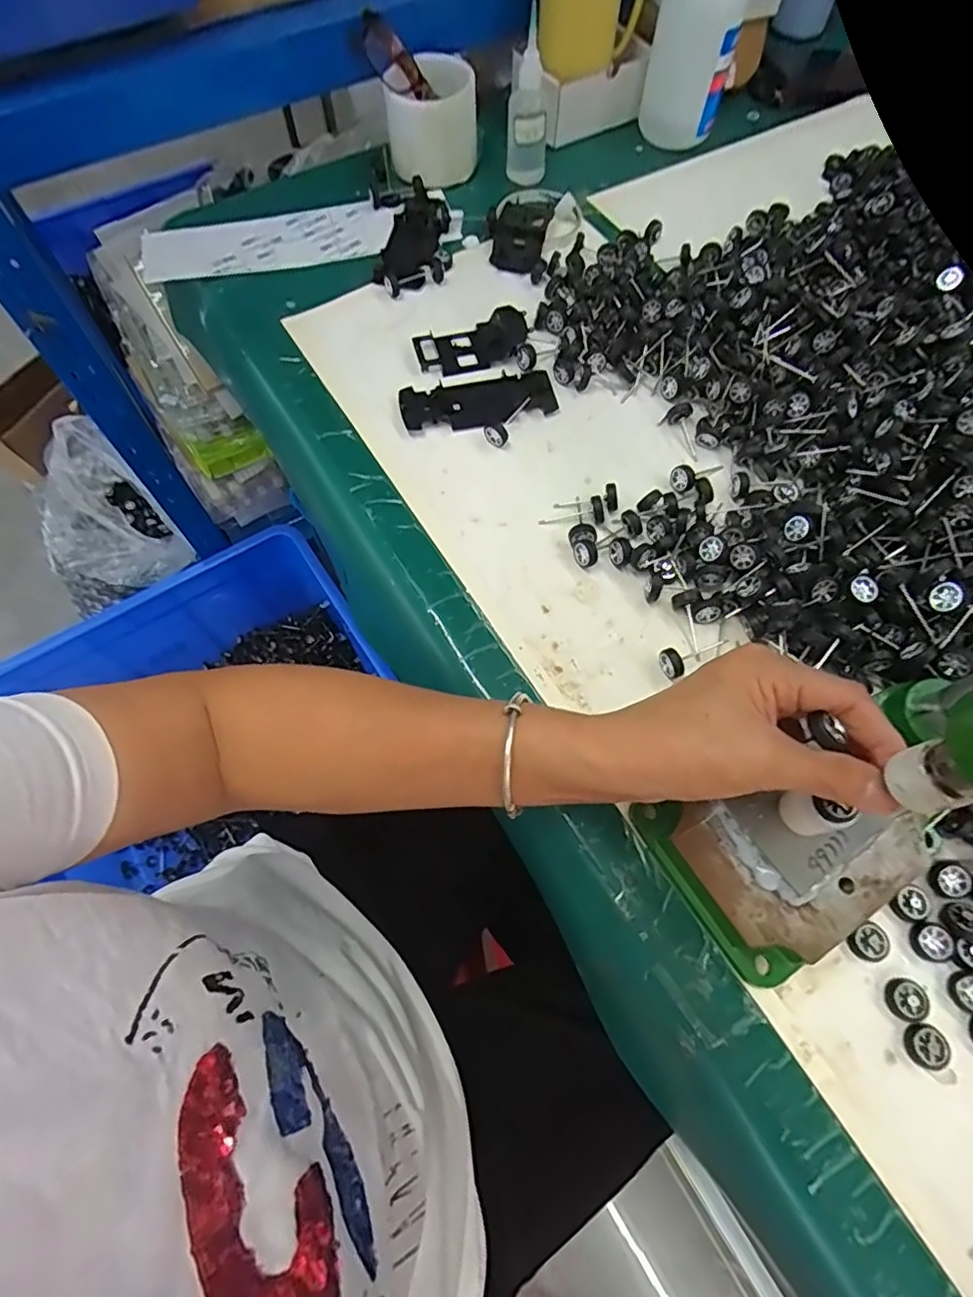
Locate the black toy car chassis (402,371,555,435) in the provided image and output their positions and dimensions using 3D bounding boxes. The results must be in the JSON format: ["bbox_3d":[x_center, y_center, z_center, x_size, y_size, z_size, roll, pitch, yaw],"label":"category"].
[{"bbox_3d":[-0.006,-0.201,0.481,0.123,0.007,0.050,-9,66,-4],"label":"black toy car chassis"}]

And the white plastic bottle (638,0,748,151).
[{"bbox_3d":[0.203,-0.599,0.578,0.078,0.152,0.068,11,66,5],"label":"white plastic bottle"}]

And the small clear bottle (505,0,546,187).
[{"bbox_3d":[0.039,-0.514,0.565,0.038,0.110,0.040,2,66,1],"label":"small clear bottle"}]

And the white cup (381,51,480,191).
[{"bbox_3d":[-0.051,-0.508,0.576,0.086,0.082,0.073,-3,66,-1],"label":"white cup"}]

